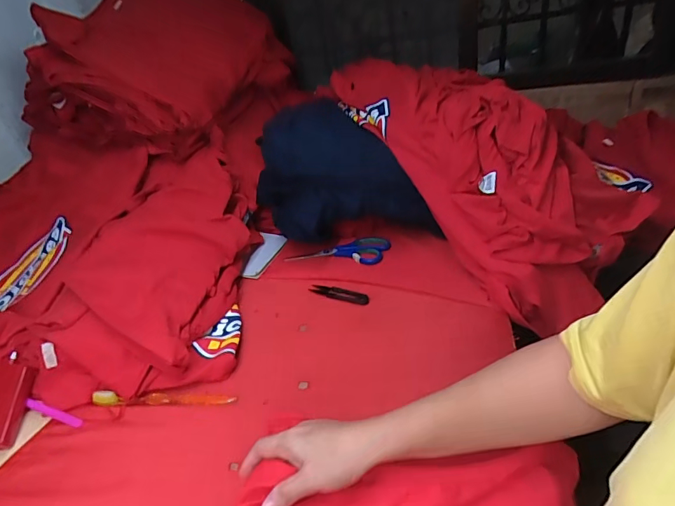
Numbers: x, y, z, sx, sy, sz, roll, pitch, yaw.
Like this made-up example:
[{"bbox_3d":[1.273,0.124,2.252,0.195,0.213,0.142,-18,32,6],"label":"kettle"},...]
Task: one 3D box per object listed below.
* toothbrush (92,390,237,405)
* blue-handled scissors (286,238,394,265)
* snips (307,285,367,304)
[{"bbox_3d":[-0.217,0.178,0.538,0.181,0.014,0.014,-3,35,6],"label":"toothbrush"},{"bbox_3d":[0.000,-0.005,0.757,0.176,0.013,0.060,1,36,12],"label":"blue-handled scissors"},{"bbox_3d":[0.001,0.062,0.677,0.100,0.006,0.025,13,40,27],"label":"snips"}]

